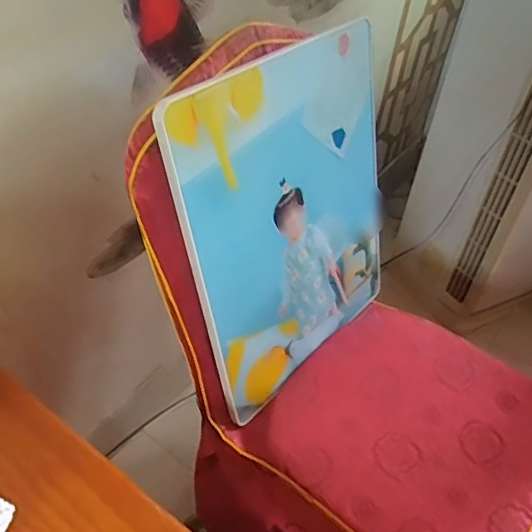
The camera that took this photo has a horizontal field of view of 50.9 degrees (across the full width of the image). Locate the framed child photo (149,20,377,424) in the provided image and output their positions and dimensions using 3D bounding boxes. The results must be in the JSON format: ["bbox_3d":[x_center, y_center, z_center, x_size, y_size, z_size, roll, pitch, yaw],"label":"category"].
[{"bbox_3d":[0.052,-0.062,0.817,0.019,0.483,0.398,20,44,37],"label":"framed child photo"}]

